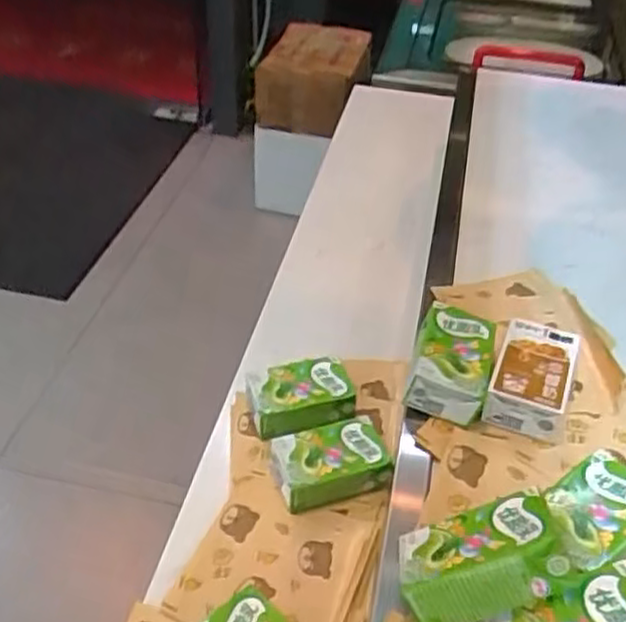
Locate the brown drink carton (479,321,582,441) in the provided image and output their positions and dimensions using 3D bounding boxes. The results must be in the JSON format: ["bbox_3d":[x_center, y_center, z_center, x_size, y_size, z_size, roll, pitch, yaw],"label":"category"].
[{"bbox_3d":[0.202,0.062,0.685,0.068,0.035,0.109,15,42,14],"label":"brown drink carton"}]

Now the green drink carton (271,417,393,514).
[{"bbox_3d":[0.020,0.153,0.748,0.108,0.047,0.069,-11,42,-16],"label":"green drink carton"}]

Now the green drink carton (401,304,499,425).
[{"bbox_3d":[0.129,0.045,0.685,0.067,0.044,0.105,13,42,11],"label":"green drink carton"}]

